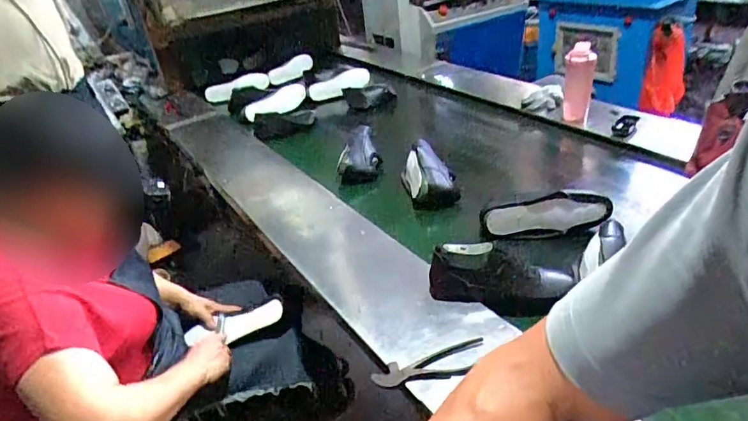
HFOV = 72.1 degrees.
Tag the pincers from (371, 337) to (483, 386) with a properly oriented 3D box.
[{"bbox_3d":[0.093,0.254,0.851,0.191,0.019,0.055,-11,31,-7],"label":"pincers"}]

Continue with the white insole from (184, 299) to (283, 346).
[{"bbox_3d":[-0.314,0.258,1.156,0.223,0.014,0.054,-18,73,-3],"label":"white insole"}]

